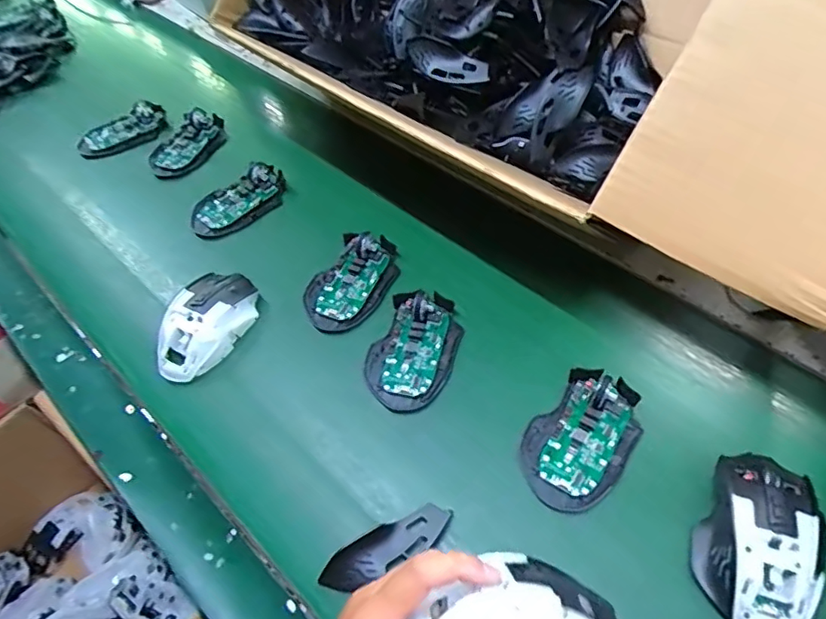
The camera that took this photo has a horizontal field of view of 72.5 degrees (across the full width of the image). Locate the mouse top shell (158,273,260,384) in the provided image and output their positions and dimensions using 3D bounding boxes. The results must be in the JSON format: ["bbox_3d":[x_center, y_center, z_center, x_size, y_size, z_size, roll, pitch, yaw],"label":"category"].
[{"bbox_3d":[-0.193,0.011,0.520,0.064,0.031,0.109,16,57,17],"label":"mouse top shell"}]

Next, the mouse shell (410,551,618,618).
[{"bbox_3d":[0.056,0.164,0.310,0.106,0.024,0.059,-3,53,3],"label":"mouse shell"}]

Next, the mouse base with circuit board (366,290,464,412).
[{"bbox_3d":[0.001,0.032,0.495,0.071,0.021,0.114,13,56,15],"label":"mouse base with circuit board"}]

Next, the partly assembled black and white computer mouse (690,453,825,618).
[{"bbox_3d":[0.233,0.152,0.374,0.070,0.039,0.111,23,59,21],"label":"partly assembled black and white computer mouse"}]

